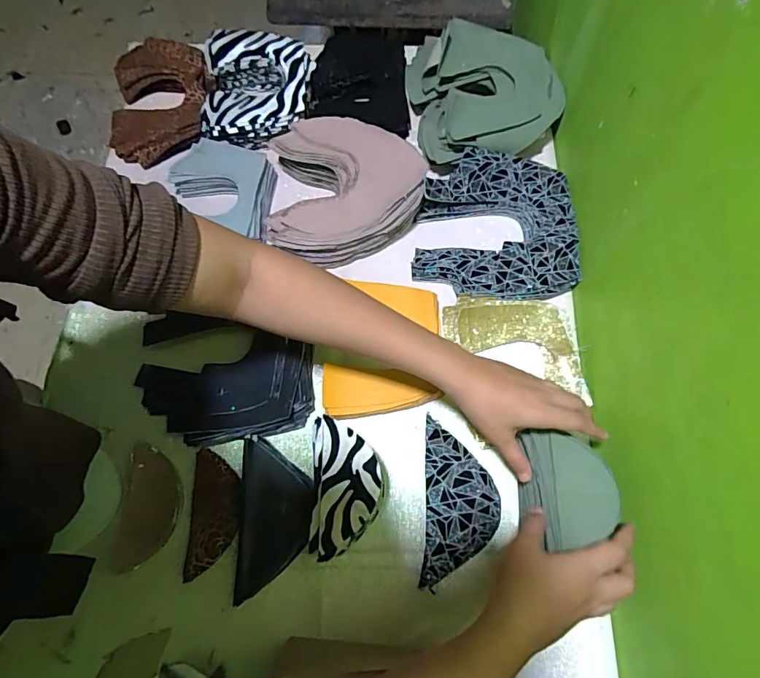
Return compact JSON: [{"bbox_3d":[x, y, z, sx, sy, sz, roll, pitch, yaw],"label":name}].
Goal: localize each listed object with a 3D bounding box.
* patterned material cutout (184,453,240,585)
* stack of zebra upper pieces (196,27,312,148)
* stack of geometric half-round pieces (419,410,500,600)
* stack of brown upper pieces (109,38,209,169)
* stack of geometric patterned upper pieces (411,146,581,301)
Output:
[{"bbox_3d":[-0.164,0.173,0.456,0.049,0.023,0.116,-3,71,0],"label":"patterned material cutout"},{"bbox_3d":[-0.169,-0.332,0.603,0.143,0.044,0.158,2,71,1],"label":"stack of zebra upper pieces"},{"bbox_3d":[0.081,0.165,0.453,0.074,0.020,0.151,3,71,2],"label":"stack of geometric half-round pieces"},{"bbox_3d":[-0.304,-0.326,0.618,0.130,0.031,0.189,-5,71,-1],"label":"stack of brown upper pieces"},{"bbox_3d":[0.137,-0.134,0.549,0.186,0.043,0.183,3,71,1],"label":"stack of geometric patterned upper pieces"}]

